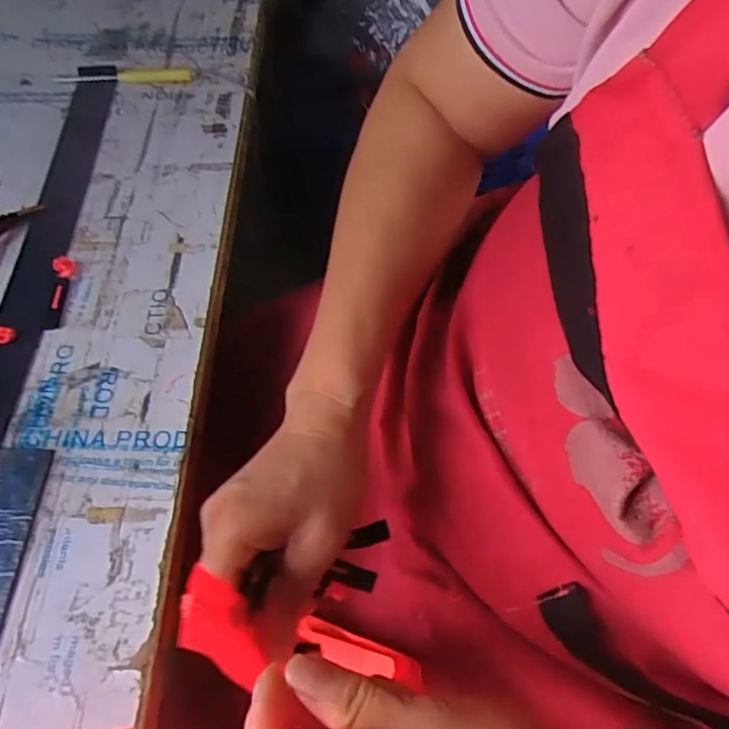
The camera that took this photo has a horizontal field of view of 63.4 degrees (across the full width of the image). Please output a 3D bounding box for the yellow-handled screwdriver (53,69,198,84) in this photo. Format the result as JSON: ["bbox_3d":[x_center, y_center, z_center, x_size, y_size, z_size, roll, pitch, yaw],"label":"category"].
[{"bbox_3d":[-0.237,-0.285,0.580,0.137,0.009,0.020,4,61,3],"label":"yellow-handled screwdriver"}]

